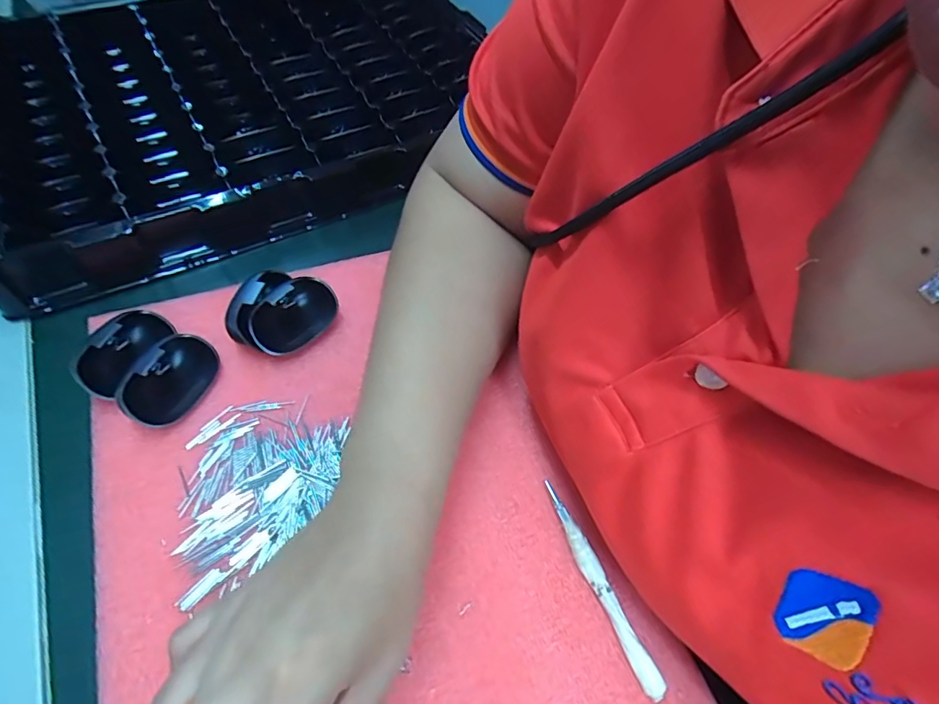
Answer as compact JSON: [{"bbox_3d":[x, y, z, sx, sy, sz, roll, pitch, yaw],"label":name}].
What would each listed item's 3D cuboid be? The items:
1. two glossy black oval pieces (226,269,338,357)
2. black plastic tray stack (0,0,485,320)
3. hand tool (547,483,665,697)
[{"bbox_3d":[-0.123,-0.027,0.328,0.047,0.031,0.063,39,62,20],"label":"two glossy black oval pieces"},{"bbox_3d":[-0.192,-0.249,0.469,0.462,0.047,0.338,-26,62,-21],"label":"black plastic tray stack"},{"bbox_3d":[0.067,0.120,0.263,0.010,0.010,0.107,-18,60,-16],"label":"hand tool"}]

